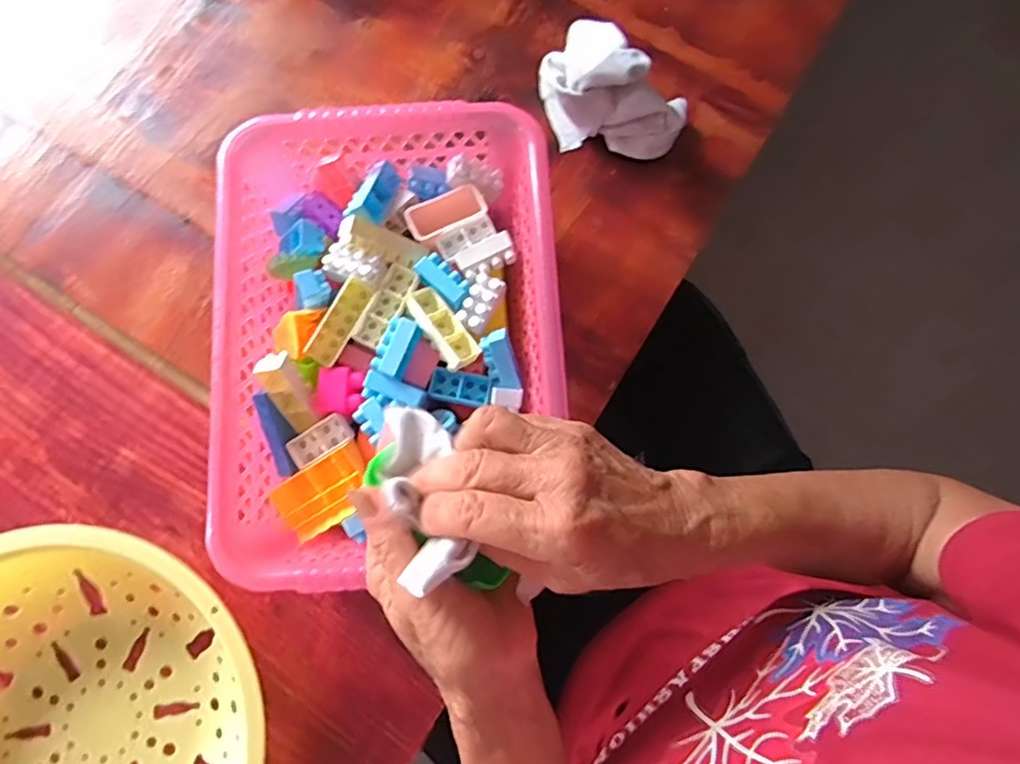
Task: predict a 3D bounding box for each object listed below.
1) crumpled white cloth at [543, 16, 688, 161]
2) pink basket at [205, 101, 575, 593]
[{"bbox_3d":[0.076,-0.221,0.463,0.116,0.065,0.073,42,82,6],"label":"crumpled white cloth"},{"bbox_3d":[-0.072,-0.028,0.418,0.223,0.081,0.296,-3,80,-1],"label":"pink basket"}]

